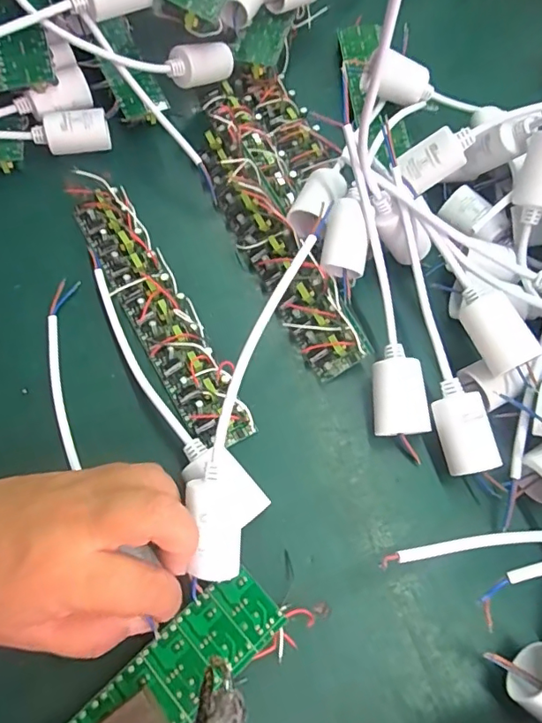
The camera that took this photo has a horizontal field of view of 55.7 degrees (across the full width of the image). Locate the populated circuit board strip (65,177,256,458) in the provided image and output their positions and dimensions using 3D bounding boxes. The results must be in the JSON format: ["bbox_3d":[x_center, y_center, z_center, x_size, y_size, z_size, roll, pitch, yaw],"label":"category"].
[{"bbox_3d":[-0.075,-0.038,0.328,0.039,0.021,0.204,-27,70,-15],"label":"populated circuit board strip"}]

